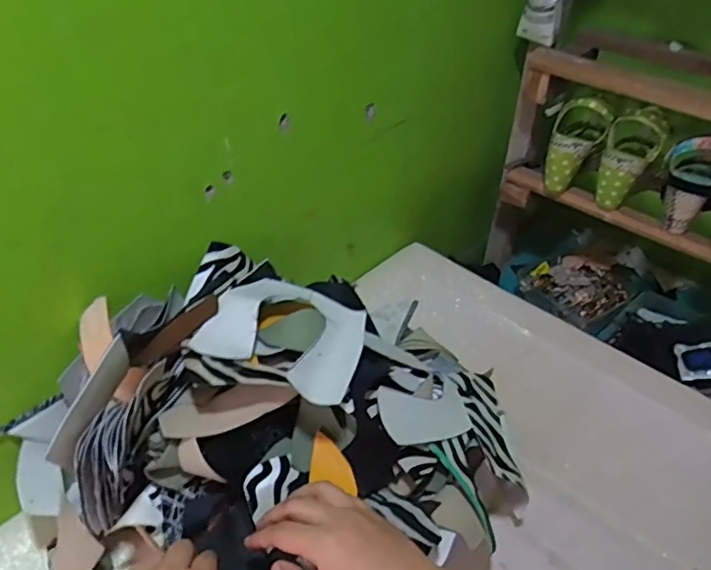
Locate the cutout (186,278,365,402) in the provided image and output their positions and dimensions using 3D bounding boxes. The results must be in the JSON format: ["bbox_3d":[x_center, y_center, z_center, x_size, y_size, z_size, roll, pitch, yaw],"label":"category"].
[{"bbox_3d":[-0.059,0.038,0.532,0.136,0.028,0.123,14,40,13],"label":"cutout"}]

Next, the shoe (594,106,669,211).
[{"bbox_3d":[0.398,-0.191,0.875,0.077,0.157,0.068,35,20,30],"label":"shoe"}]

